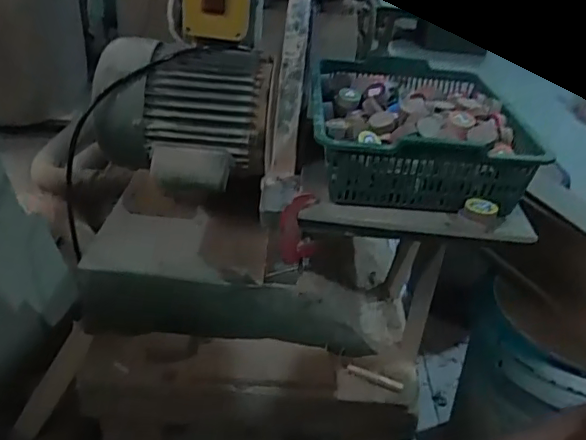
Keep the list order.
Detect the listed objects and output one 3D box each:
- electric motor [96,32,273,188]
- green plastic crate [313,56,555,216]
[{"bbox_3d":[-0.150,-0.138,0.758,0.229,0.159,0.139,4,31,-3],"label":"electric motor"},{"bbox_3d":[0.142,-0.109,0.677,0.238,0.079,0.297,5,31,-2],"label":"green plastic crate"}]

